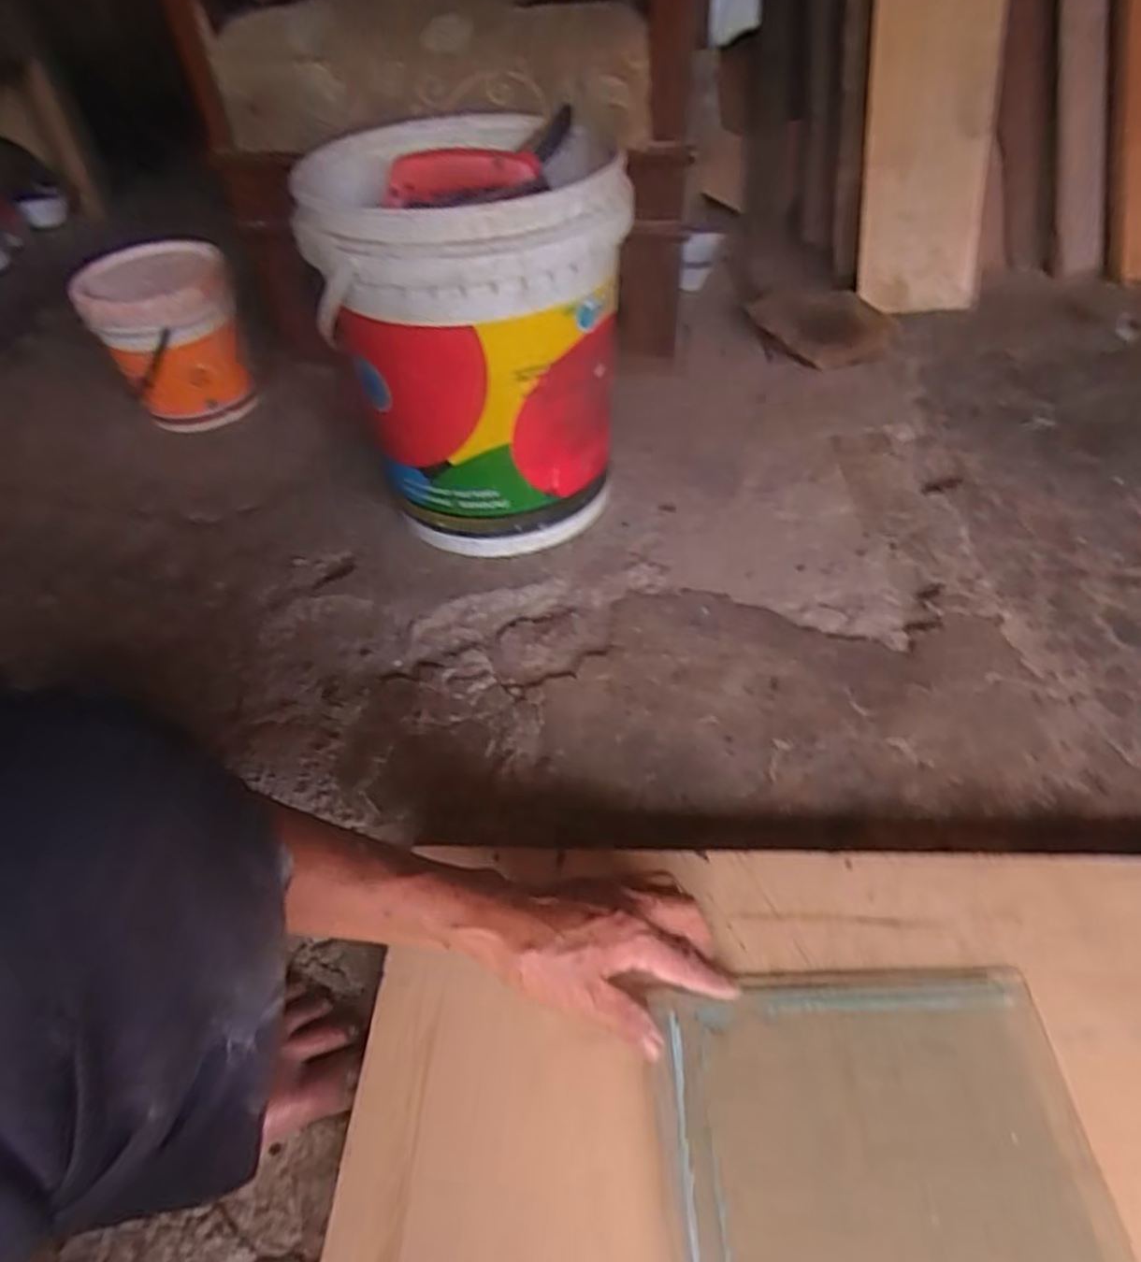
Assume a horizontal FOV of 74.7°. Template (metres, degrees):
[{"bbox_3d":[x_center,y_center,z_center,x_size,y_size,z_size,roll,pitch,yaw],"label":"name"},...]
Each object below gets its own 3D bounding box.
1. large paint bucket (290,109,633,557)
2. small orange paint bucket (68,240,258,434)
[{"bbox_3d":[-0.097,-0.300,0.813,0.290,0.369,0.295,-8,46,-4],"label":"large paint bucket"},{"bbox_3d":[-0.545,-0.398,1.040,0.189,0.203,0.158,-23,49,-17],"label":"small orange paint bucket"}]

